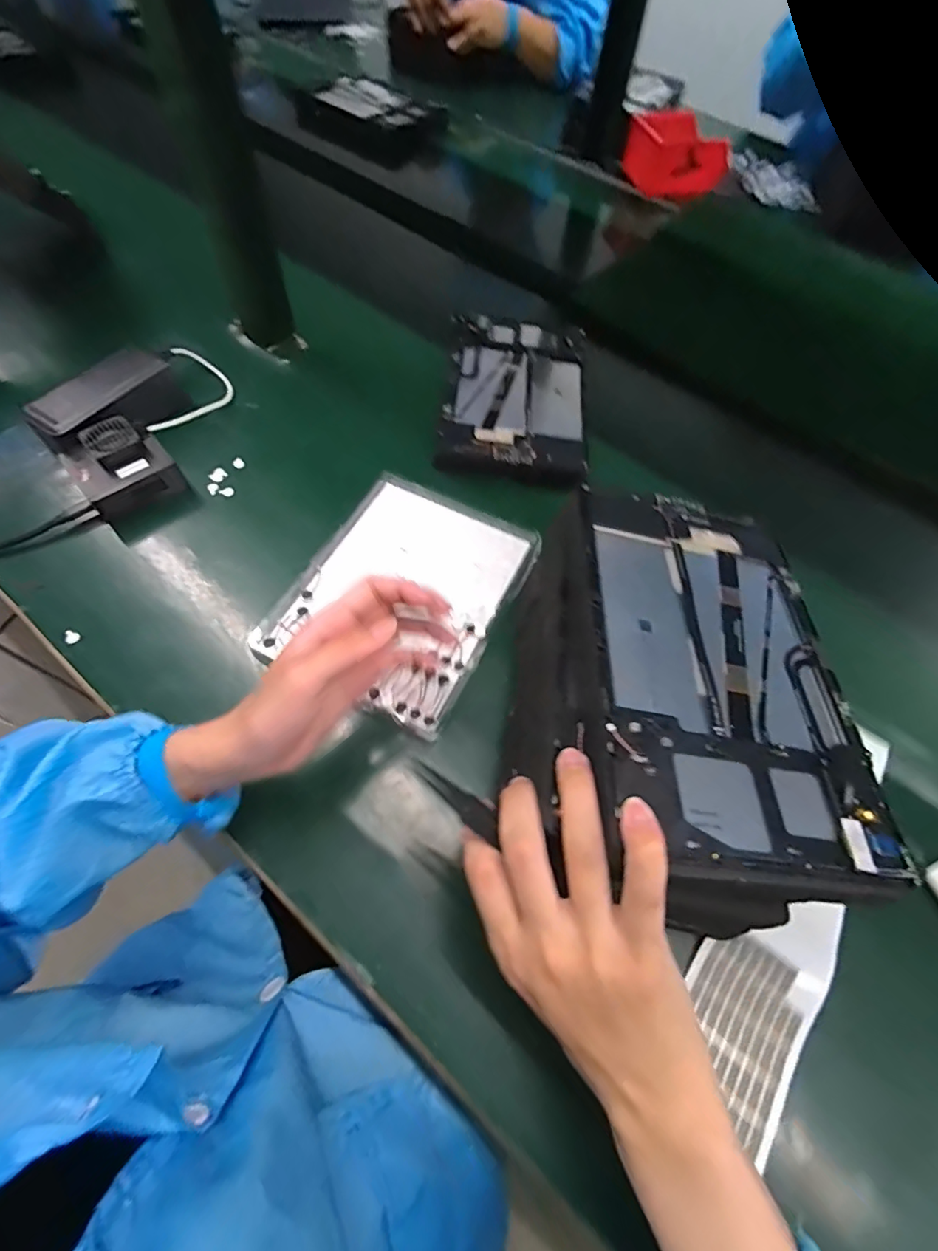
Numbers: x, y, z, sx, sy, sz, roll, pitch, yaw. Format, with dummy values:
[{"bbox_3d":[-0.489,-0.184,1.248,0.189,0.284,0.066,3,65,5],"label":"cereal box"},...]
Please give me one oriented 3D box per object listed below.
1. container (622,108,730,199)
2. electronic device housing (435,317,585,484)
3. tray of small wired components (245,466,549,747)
[{"bbox_3d":[0.325,-0.749,0.816,0.128,0.081,0.122,-19,63,-13],"label":"container"},{"bbox_3d":[0.051,-0.246,0.551,0.145,0.028,0.251,6,60,0],"label":"electronic device housing"},{"bbox_3d":[-0.052,-0.035,0.441,0.168,0.011,0.216,25,62,10],"label":"tray of small wired components"}]

